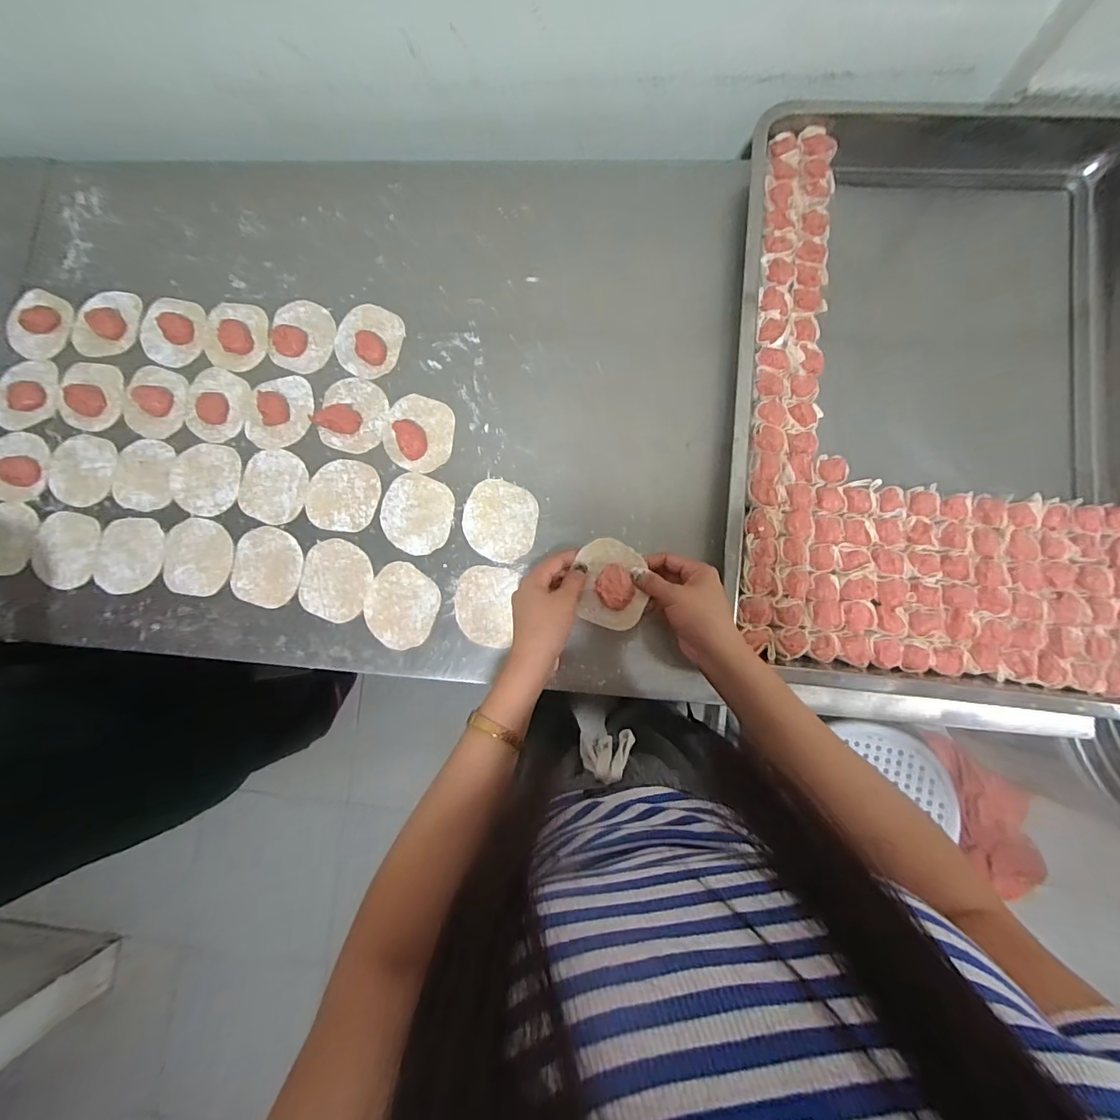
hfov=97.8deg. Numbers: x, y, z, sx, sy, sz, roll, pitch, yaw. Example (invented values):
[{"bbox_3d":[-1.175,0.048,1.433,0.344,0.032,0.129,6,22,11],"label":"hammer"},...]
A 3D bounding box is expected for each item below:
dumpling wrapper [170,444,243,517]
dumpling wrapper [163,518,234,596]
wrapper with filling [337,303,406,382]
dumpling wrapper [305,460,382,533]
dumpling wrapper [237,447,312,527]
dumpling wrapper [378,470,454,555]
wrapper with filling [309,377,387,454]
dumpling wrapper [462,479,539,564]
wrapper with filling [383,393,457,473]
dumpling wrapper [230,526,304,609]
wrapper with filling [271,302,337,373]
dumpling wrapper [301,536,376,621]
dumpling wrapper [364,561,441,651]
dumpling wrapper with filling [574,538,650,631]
[{"bbox_3d":[-0.409,-0.093,0.562,0.082,0.006,0.082,0,79,-1],"label":"dumpling wrapper"},{"bbox_3d":[-0.411,-0.003,0.553,0.081,0.008,0.083,0,85,3],"label":"dumpling wrapper"},{"bbox_3d":[-0.223,-0.256,0.559,0.081,0.021,0.083,31,86,6],"label":"wrapper with filling"},{"bbox_3d":[-0.245,-0.073,0.551,0.085,0.004,0.079,-1,82,6],"label":"dumpling wrapper"},{"bbox_3d":[-0.326,-0.084,0.558,0.077,0.006,0.081,0,84,3],"label":"dumpling wrapper"},{"bbox_3d":[-0.158,-0.051,0.538,0.081,0.004,0.085,0,84,3],"label":"dumpling wrapper"},{"bbox_3d":[-0.236,-0.166,0.556,0.079,0.010,0.084,0,84,3],"label":"wrapper with filling"},{"bbox_3d":[-0.065,-0.043,0.530,0.081,0.004,0.083,23,85,6],"label":"dumpling wrapper"},{"bbox_3d":[-0.158,-0.143,0.539,0.082,0.021,0.082,0,84,3],"label":"wrapper with filling"},{"bbox_3d":[-0.326,0.008,0.547,0.081,0.005,0.085,0,84,3],"label":"dumpling wrapper"},{"bbox_3d":[-0.303,-0.266,0.570,0.076,0.017,0.086,-6,83,3],"label":"wrapper with filling"},{"bbox_3d":[-0.248,0.022,0.540,0.078,0.004,0.085,18,85,5],"label":"dumpling wrapper"},{"bbox_3d":[-0.171,0.050,0.530,0.083,0.004,0.081,0,84,3],"label":"dumpling wrapper"},{"bbox_3d":[0.049,0.022,0.469,0.067,0.027,0.084,8,84,4],"label":"dumpling wrapper with filling"}]

